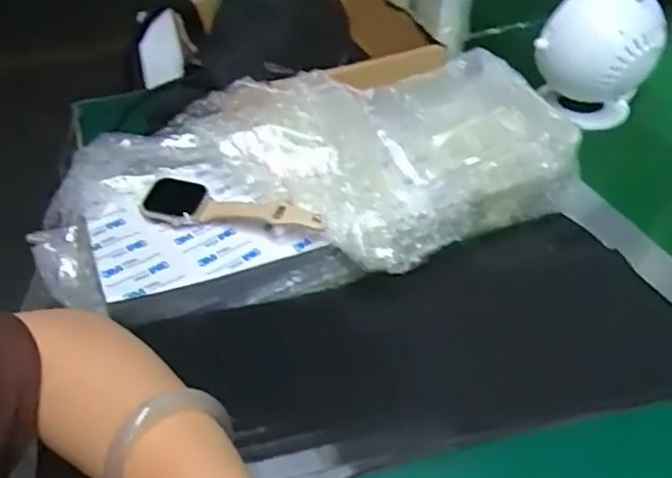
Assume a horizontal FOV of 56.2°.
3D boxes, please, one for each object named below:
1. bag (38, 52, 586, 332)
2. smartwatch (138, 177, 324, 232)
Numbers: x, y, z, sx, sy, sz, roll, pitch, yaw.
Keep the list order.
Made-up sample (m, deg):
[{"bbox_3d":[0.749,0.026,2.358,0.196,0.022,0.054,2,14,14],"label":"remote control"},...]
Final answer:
[{"bbox_3d":[-0.015,-0.040,0.444,0.379,0.074,0.174,-12,41,-13],"label":"bag"},{"bbox_3d":[-0.070,-0.022,0.423,0.125,0.014,0.034,8,41,11],"label":"smartwatch"}]

